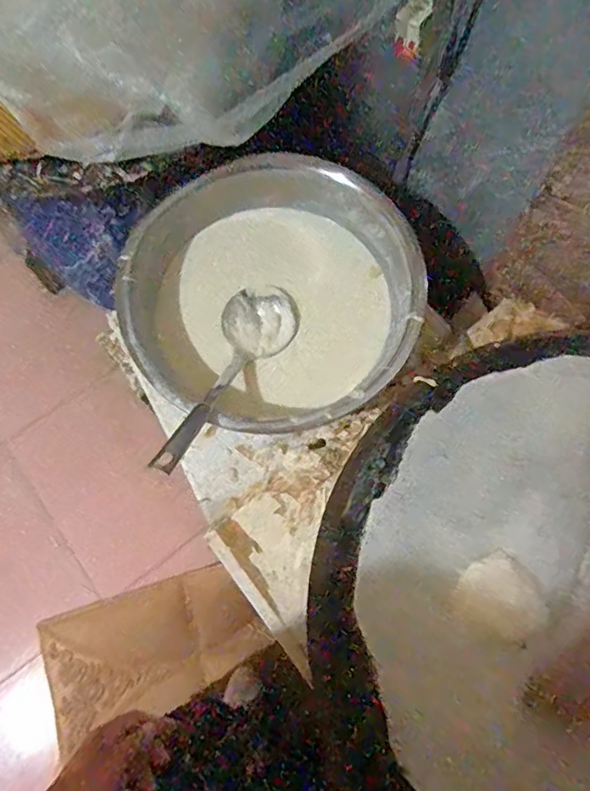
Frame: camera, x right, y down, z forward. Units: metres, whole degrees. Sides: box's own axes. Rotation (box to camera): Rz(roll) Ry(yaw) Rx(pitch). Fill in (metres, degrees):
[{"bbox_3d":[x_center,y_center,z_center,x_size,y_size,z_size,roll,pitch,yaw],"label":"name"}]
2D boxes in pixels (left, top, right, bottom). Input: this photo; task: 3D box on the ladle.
[{"bbox_3d":[-0.092,-0.032,0.693,0.099,0.066,0.345,23,46,7],"label":"ladle"}]

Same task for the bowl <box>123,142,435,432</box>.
[{"bbox_3d":[-0.024,-0.136,0.765,0.365,0.187,0.344,0,72,0],"label":"bowl"}]

